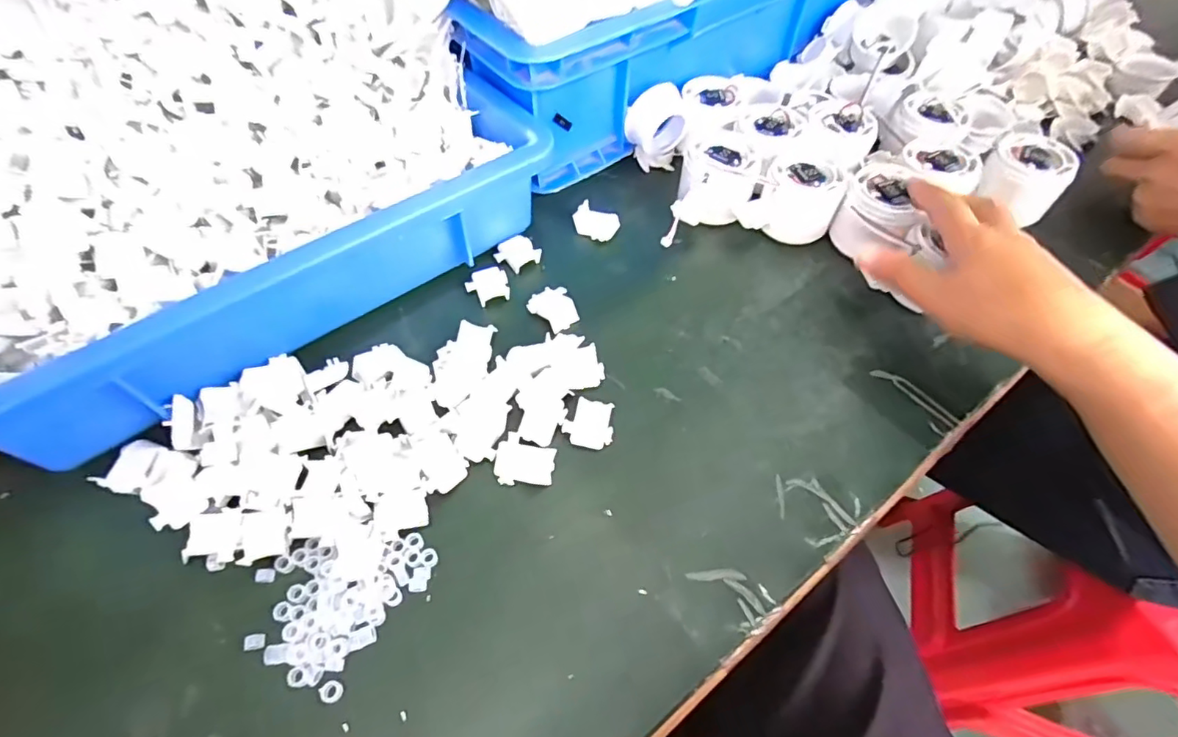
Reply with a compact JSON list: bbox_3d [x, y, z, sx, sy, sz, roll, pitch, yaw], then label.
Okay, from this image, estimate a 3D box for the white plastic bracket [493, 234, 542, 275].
[{"bbox_3d":[-0.055,-0.089,0.424,0.030,0.007,0.030,-30,62,-20],"label":"white plastic bracket"}]

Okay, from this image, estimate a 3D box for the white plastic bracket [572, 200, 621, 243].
[{"bbox_3d":[0.006,-0.117,0.443,0.036,0.010,0.027,20,58,11],"label":"white plastic bracket"}]

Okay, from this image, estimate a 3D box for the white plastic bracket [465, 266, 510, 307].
[{"bbox_3d":[-0.074,-0.060,0.405,0.029,0.004,0.031,-17,58,-13],"label":"white plastic bracket"}]

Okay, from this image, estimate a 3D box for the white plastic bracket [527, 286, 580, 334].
[{"bbox_3d":[-0.024,-0.043,0.393,0.028,0.004,0.035,-33,63,-21],"label":"white plastic bracket"}]

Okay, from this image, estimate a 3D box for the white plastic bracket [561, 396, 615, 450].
[{"bbox_3d":[0.001,0.034,0.343,0.030,0.004,0.031,13,57,6],"label":"white plastic bracket"}]

